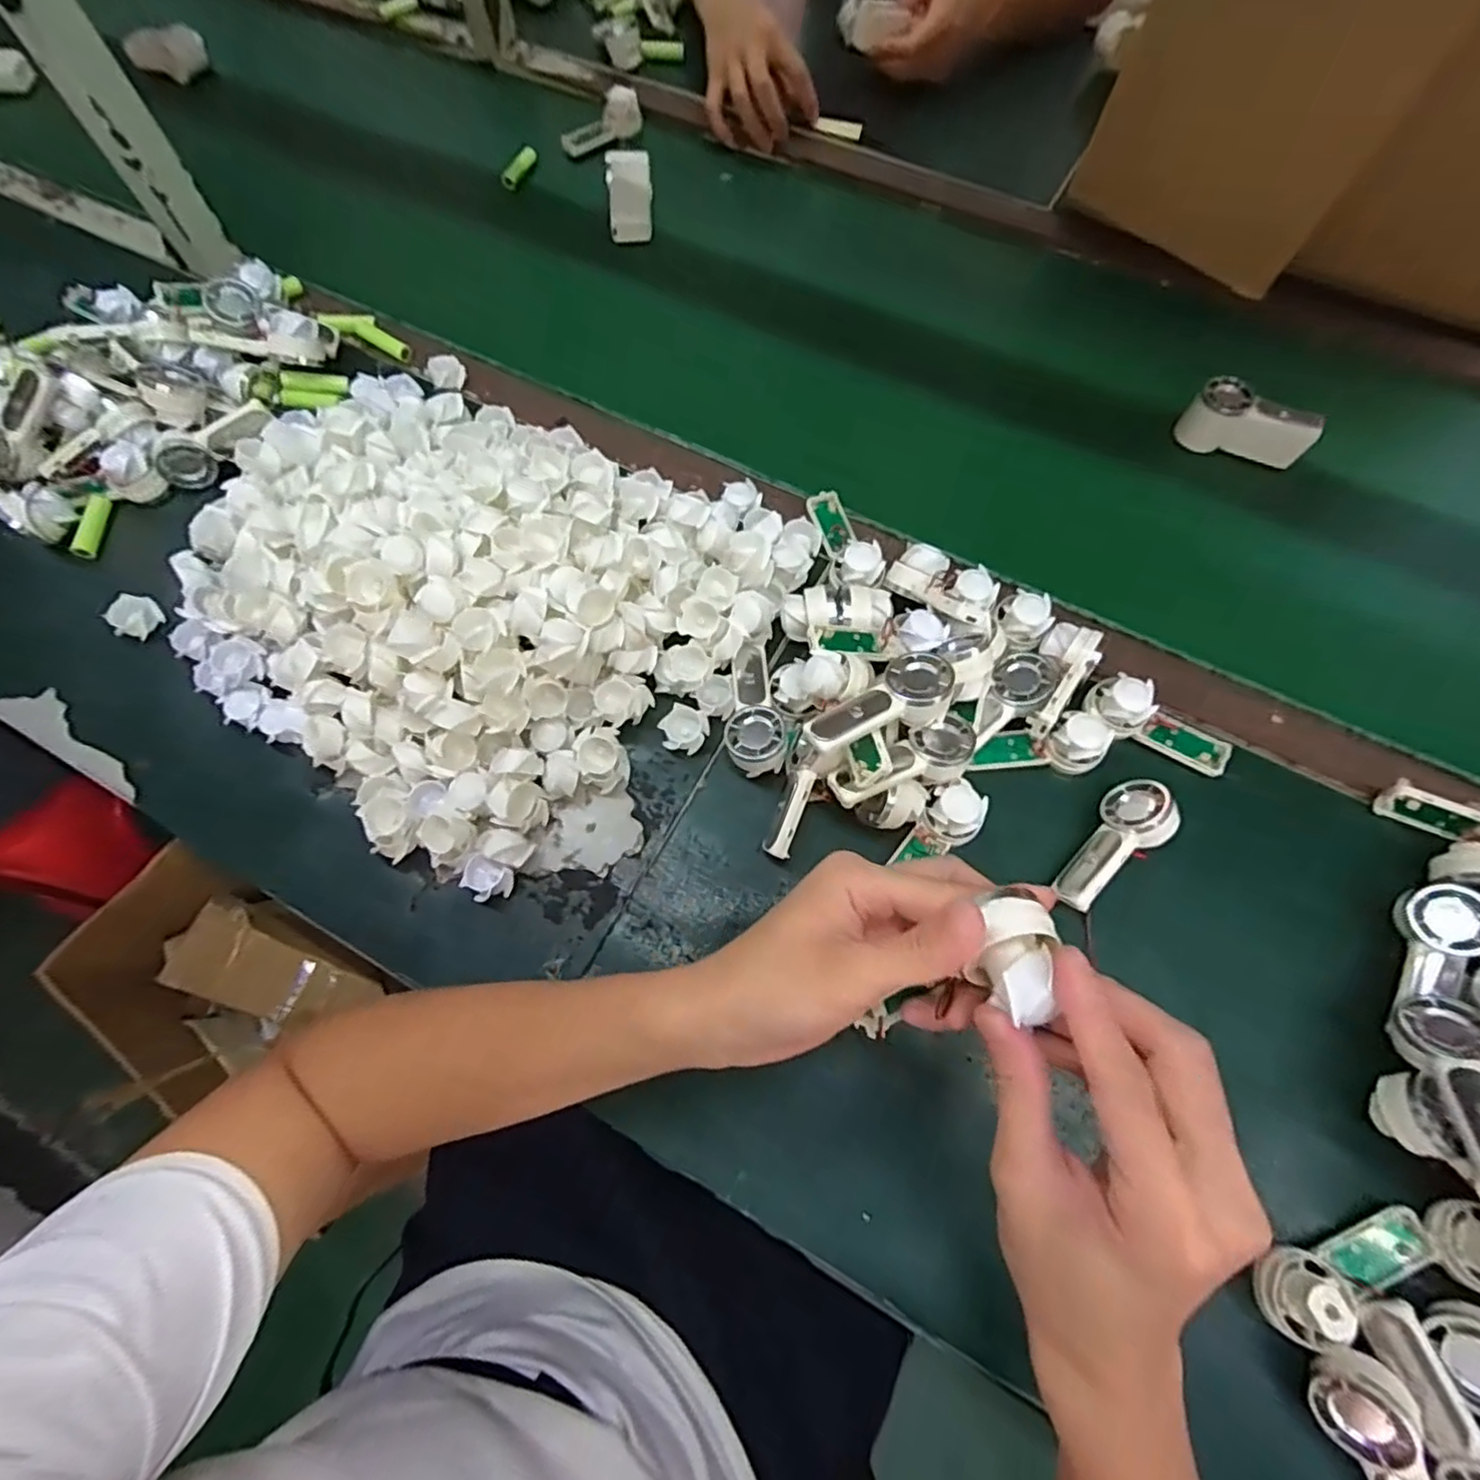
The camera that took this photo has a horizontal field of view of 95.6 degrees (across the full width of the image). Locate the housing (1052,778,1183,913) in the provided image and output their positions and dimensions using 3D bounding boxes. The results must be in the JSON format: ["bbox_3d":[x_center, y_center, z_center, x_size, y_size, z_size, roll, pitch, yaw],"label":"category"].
[{"bbox_3d":[0.231,0.066,0.418,0.092,0.022,0.039,-47,31,-3],"label":"housing"}]

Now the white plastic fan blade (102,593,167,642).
[{"bbox_3d":[-0.439,-0.090,0.486,0.023,0.022,0.031,23,70,10],"label":"white plastic fan blade"}]

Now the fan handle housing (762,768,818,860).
[{"bbox_3d":[0.031,0.045,0.420,0.018,0.024,0.056,22,91,10],"label":"fan handle housing"}]

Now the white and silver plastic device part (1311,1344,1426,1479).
[{"bbox_3d":[0.301,0.335,0.310,0.038,0.024,0.095,-29,77,37],"label":"white and silver plastic device part"}]

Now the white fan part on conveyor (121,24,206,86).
[{"bbox_3d":[-0.665,-0.800,0.782,0.086,0.041,0.027,-21,69,-7],"label":"white fan part on conveyor"}]

